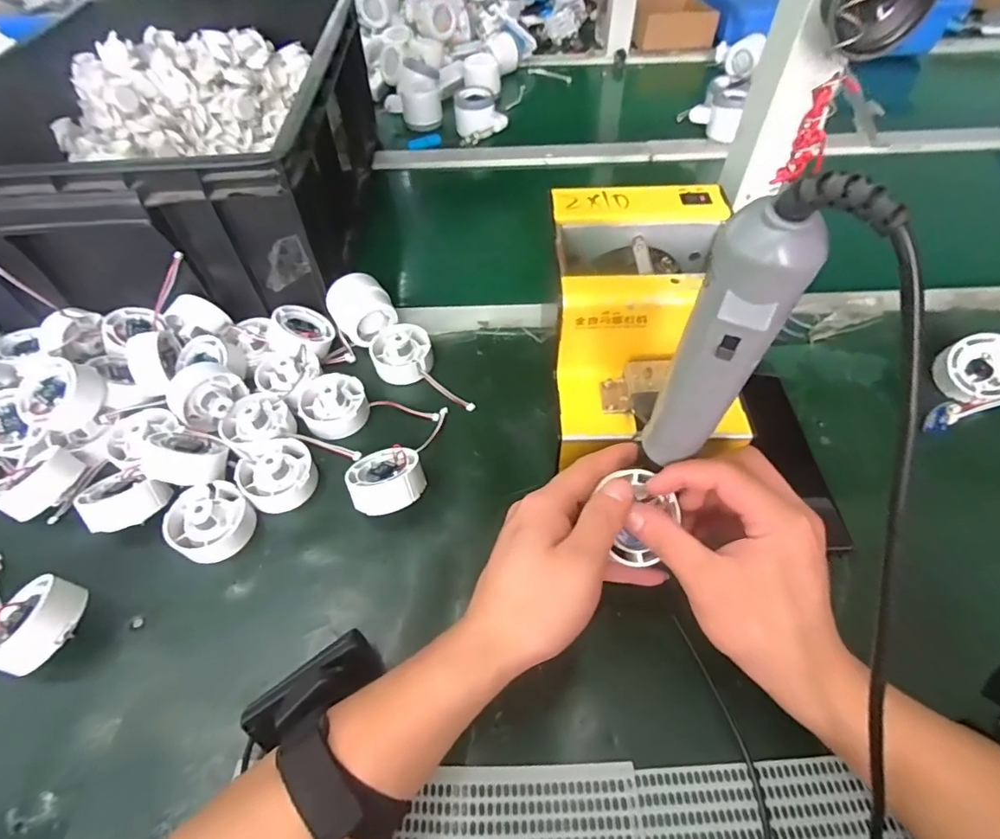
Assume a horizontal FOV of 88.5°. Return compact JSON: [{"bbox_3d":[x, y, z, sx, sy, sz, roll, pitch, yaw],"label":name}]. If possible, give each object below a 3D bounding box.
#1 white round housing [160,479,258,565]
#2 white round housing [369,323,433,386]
[{"bbox_3d":[-0.208,0.074,0.371,0.056,0.031,0.053,-1,53,1],"label":"white round housing"},{"bbox_3d":[-0.090,-0.065,0.466,0.053,0.020,0.060,-12,54,-8],"label":"white round housing"}]

